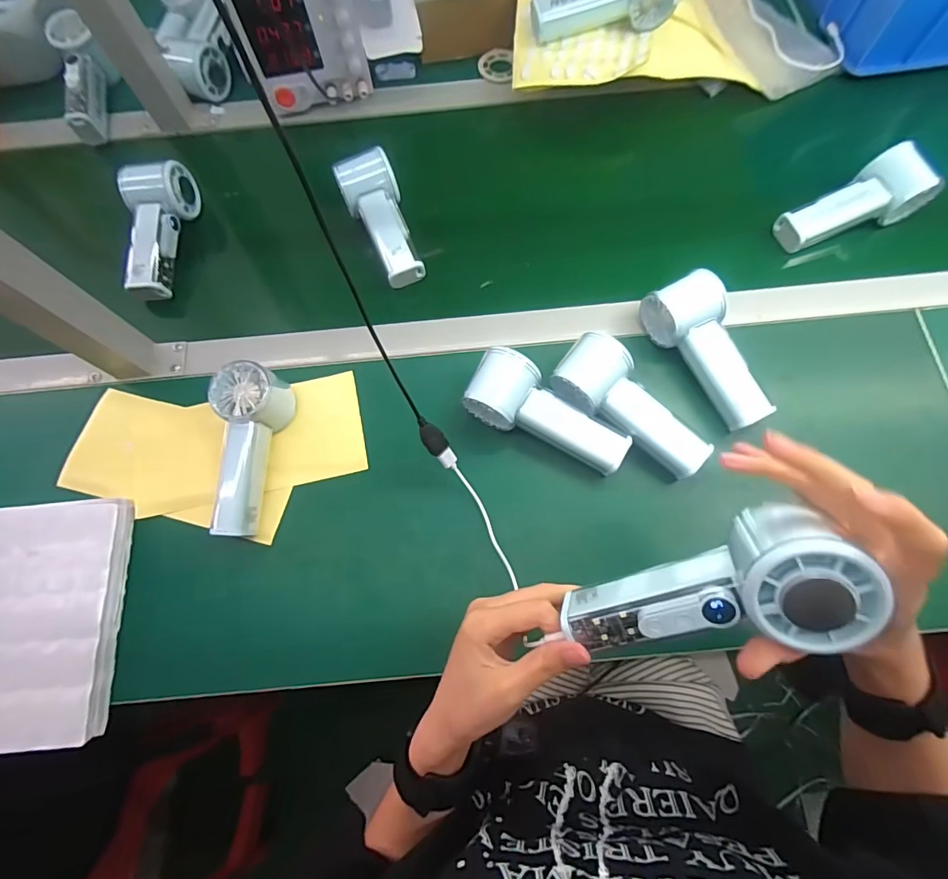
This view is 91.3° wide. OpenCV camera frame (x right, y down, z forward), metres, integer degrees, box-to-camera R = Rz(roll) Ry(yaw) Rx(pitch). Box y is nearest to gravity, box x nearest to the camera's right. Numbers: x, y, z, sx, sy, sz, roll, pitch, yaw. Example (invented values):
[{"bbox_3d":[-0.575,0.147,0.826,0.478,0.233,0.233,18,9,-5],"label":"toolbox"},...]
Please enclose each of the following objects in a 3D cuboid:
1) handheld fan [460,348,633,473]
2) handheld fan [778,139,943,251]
[{"bbox_3d":[0.066,-0.021,0.416,0.148,0.048,0.058,26,74,10],"label":"handheld fan"},{"bbox_3d":[0.398,-0.243,0.482,0.138,0.050,0.068,-28,72,-7],"label":"handheld fan"}]

